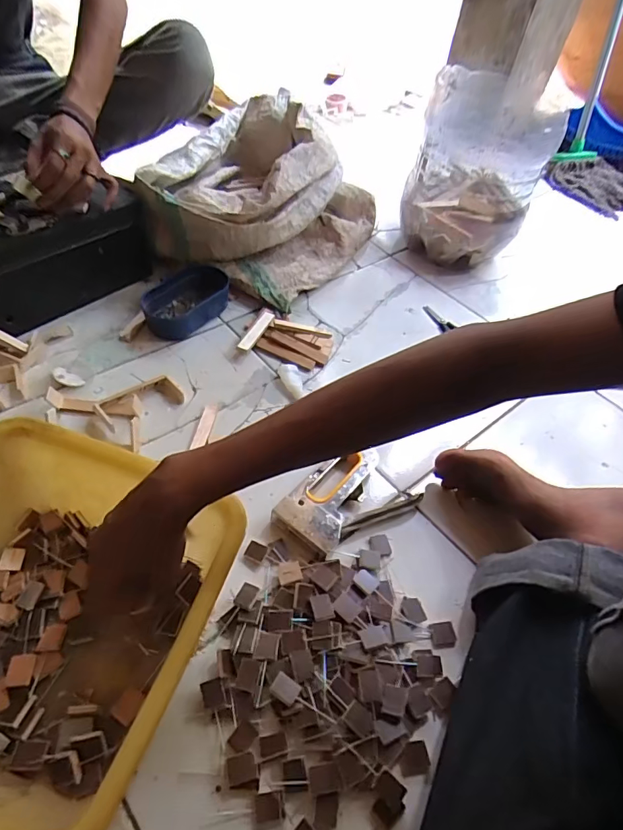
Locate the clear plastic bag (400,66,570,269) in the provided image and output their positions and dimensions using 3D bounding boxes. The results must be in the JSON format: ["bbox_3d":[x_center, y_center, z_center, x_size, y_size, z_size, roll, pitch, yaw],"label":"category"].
[{"bbox_3d":[0.292,-0.434,0.886,0.156,0.294,0.207,-23,57,-26],"label":"clear plastic bag"}]

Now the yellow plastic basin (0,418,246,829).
[{"bbox_3d":[-0.229,0.164,0.399,0.276,0.125,0.276,6,47,-6],"label":"yellow plastic basin"}]

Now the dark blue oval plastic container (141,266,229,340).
[{"bbox_3d":[-0.197,-0.181,0.758,0.147,0.055,0.095,-21,56,-24],"label":"dark blue oval plastic container"}]

